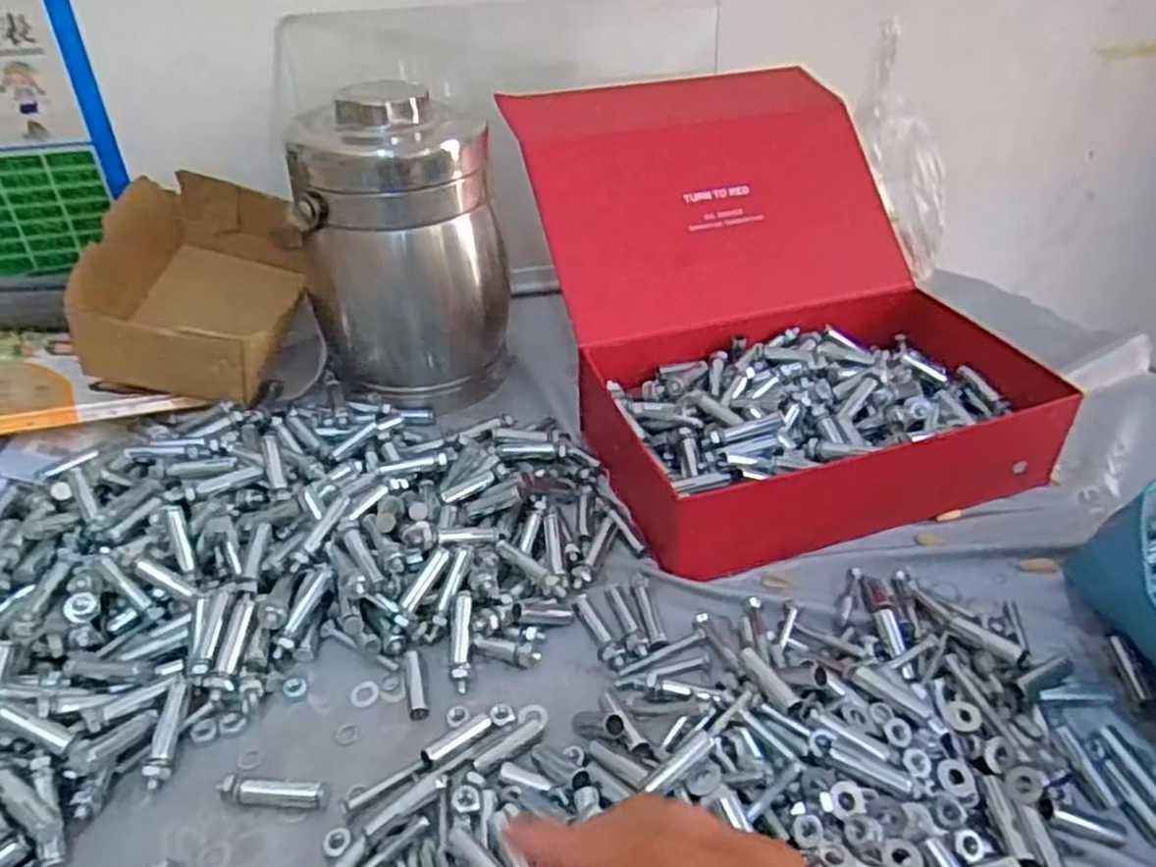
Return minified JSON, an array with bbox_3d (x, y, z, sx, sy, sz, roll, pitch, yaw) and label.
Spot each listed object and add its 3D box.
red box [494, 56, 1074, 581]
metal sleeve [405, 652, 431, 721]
[{"bbox_3d":[0.137,-0.124,0.612,0.302,0.190,0.393,-11,39,-13],"label":"red box"},{"bbox_3d":[-0.090,0.139,0.431,0.010,0.009,0.040,-10,38,-11],"label":"metal sleeve"}]

